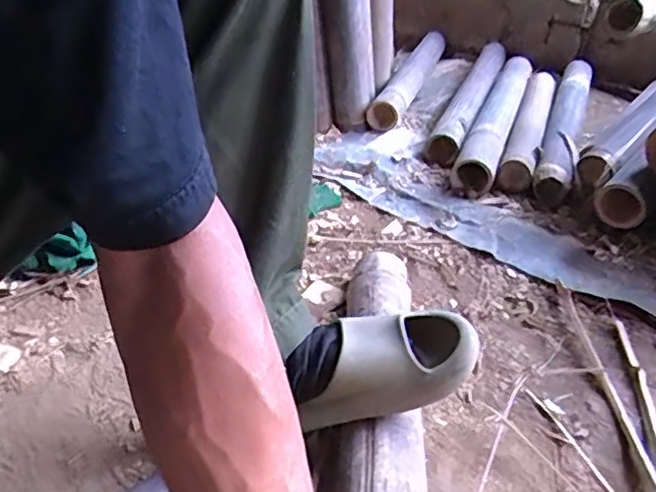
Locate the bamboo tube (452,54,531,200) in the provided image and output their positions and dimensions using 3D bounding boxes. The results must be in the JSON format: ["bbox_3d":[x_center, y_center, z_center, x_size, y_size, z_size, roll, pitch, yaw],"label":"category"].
[{"bbox_3d":[0.327,-0.249,1.166,0.069,0.071,0.599,14,35,16],"label":"bamboo tube"}]

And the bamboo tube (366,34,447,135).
[{"bbox_3d":[0.185,-0.382,1.325,0.075,0.063,0.563,13,34,15],"label":"bamboo tube"}]

